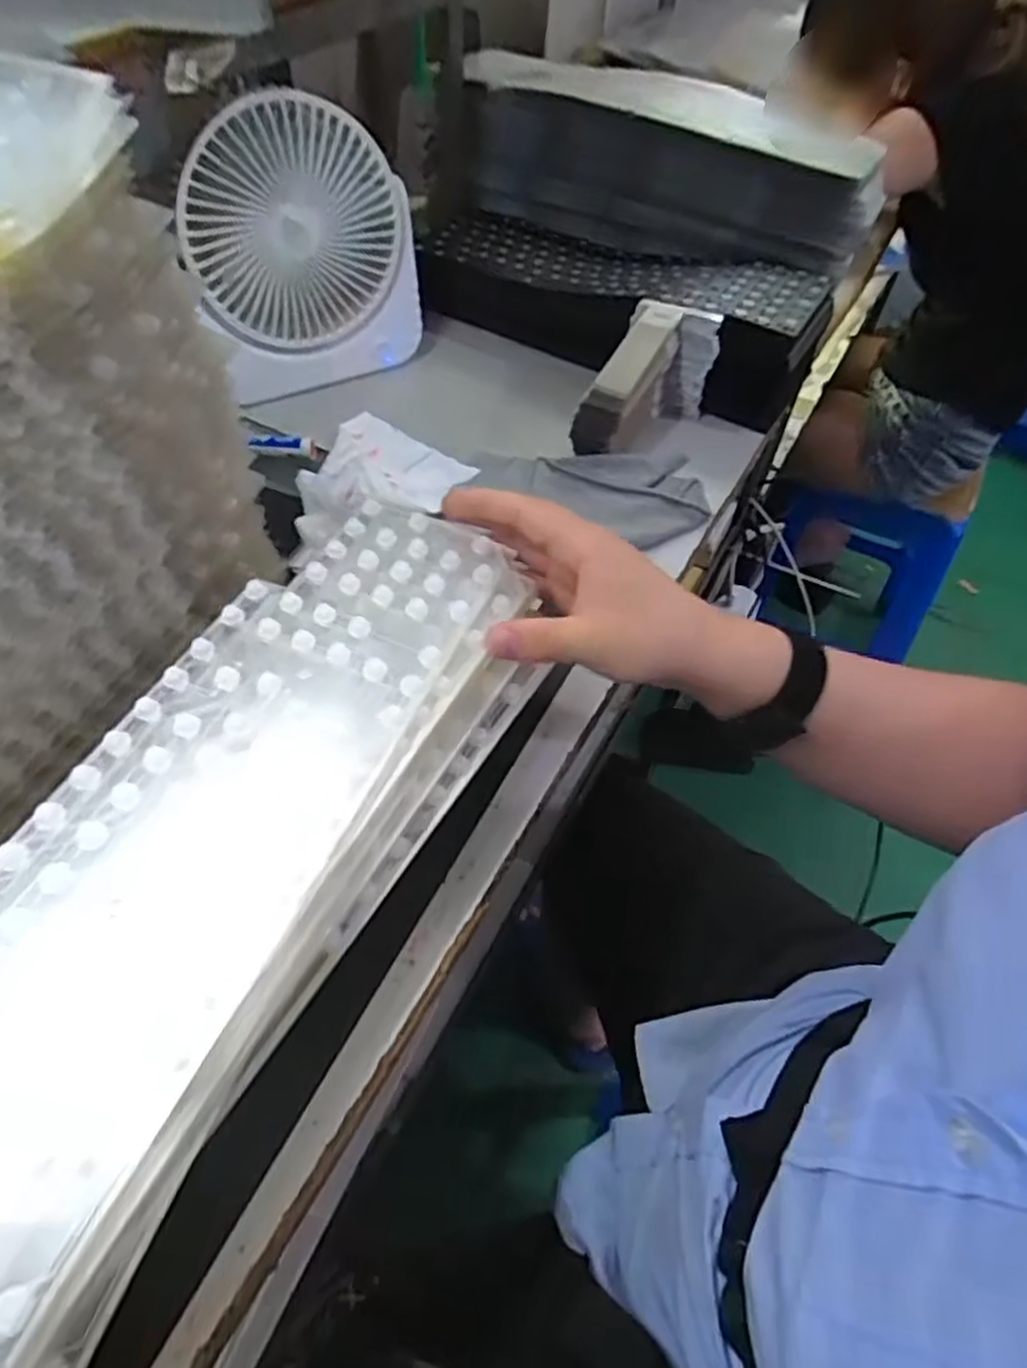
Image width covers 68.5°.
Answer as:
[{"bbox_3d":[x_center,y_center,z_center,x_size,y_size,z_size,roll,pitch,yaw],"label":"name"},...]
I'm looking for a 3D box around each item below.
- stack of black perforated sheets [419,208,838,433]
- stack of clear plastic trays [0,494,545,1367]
[{"bbox_3d":[0.086,-0.345,0.680,0.363,0.077,0.145,24,55,15],"label":"stack of black perforated sheets"},{"bbox_3d":[-0.118,0.073,0.308,0.133,0.043,0.404,22,54,14],"label":"stack of clear plastic trays"}]

